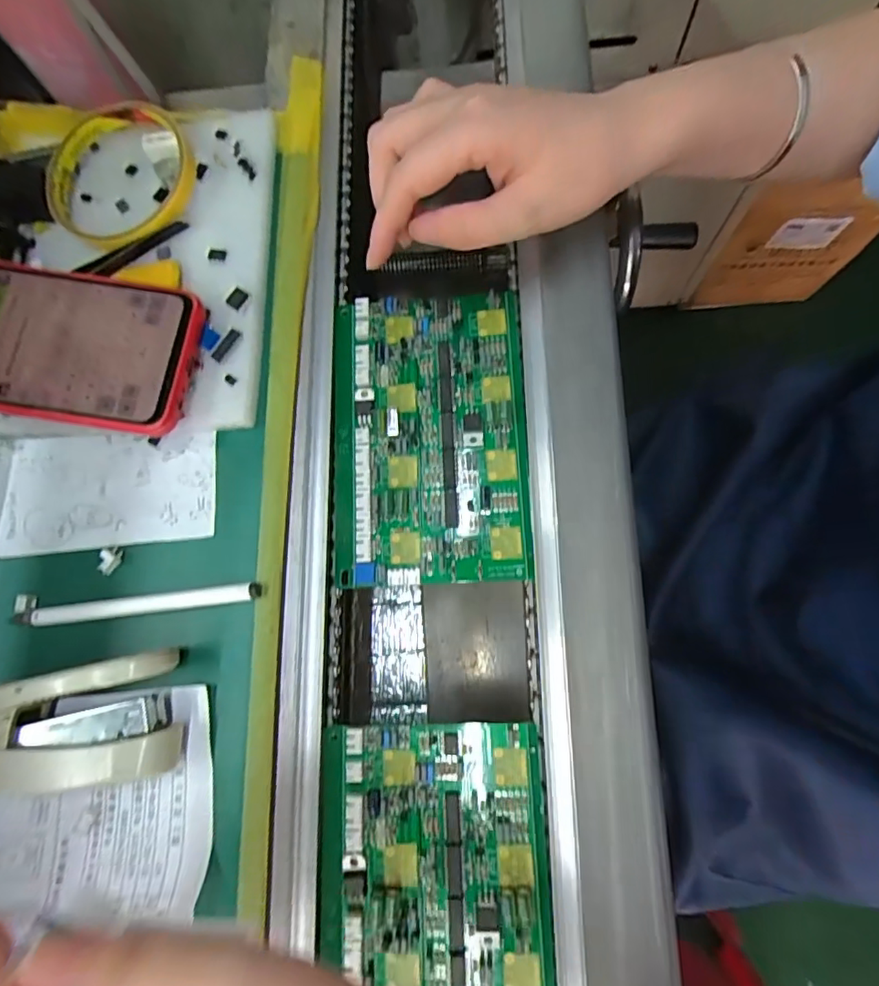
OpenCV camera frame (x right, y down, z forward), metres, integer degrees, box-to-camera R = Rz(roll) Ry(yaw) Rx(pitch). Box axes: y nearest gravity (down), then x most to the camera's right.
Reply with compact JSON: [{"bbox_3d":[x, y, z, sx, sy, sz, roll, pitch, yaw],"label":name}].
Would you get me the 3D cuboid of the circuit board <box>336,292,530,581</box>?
[{"bbox_3d":[-0.006,-0.030,0.283,0.097,0.012,0.152,-2,76,3],"label":"circuit board"}]

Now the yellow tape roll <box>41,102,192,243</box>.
[{"bbox_3d":[-0.178,-0.174,0.297,0.078,0.016,0.077,-1,76,3],"label":"yellow tape roll"}]

